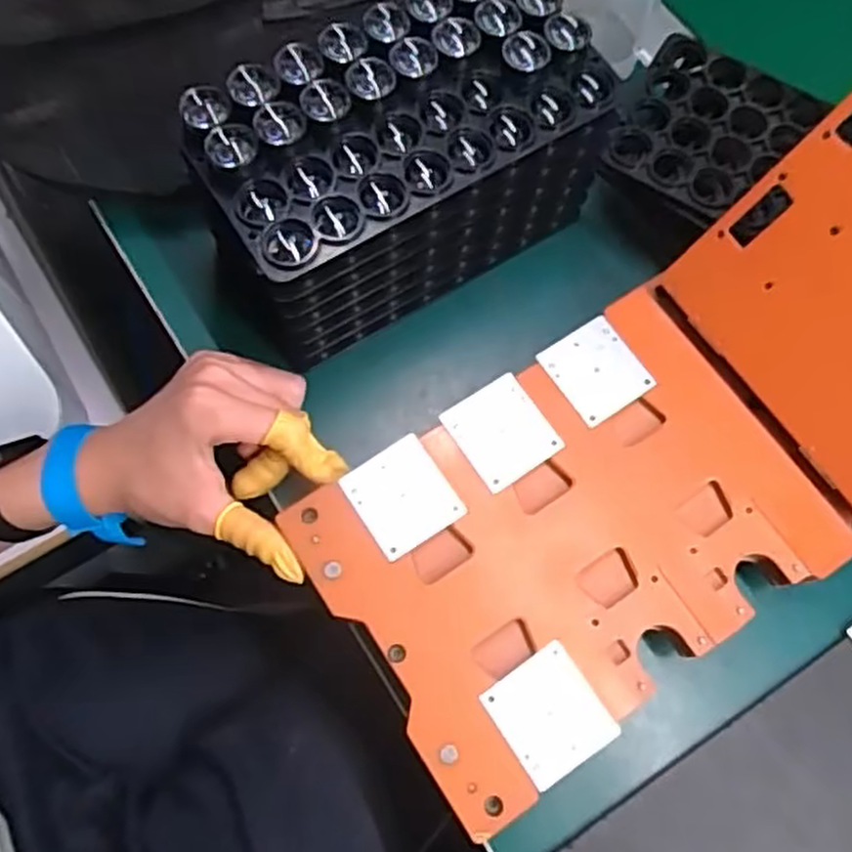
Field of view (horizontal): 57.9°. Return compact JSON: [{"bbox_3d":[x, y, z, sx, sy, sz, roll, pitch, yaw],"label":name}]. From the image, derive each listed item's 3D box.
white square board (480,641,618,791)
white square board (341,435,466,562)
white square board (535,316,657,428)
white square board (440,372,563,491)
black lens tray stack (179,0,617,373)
[{"bbox_3d":[0.055,0.128,0.343,0.044,0.004,0.048,-33,76,-11],"label":"white square board"},{"bbox_3d":[-0.011,0.034,0.371,0.044,0.004,0.047,-33,76,-11],"label":"white square board"},{"bbox_3d":[0.088,-0.029,0.395,0.044,0.004,0.047,-33,76,-11],"label":"white square board"},{"bbox_3d":[0.038,0.003,0.383,0.044,0.004,0.048,-32,76,-11],"label":"white square board"},{"bbox_3d":[-0.013,-0.130,0.396,0.193,0.116,0.093,-30,75,-11],"label":"black lens tray stack"}]

